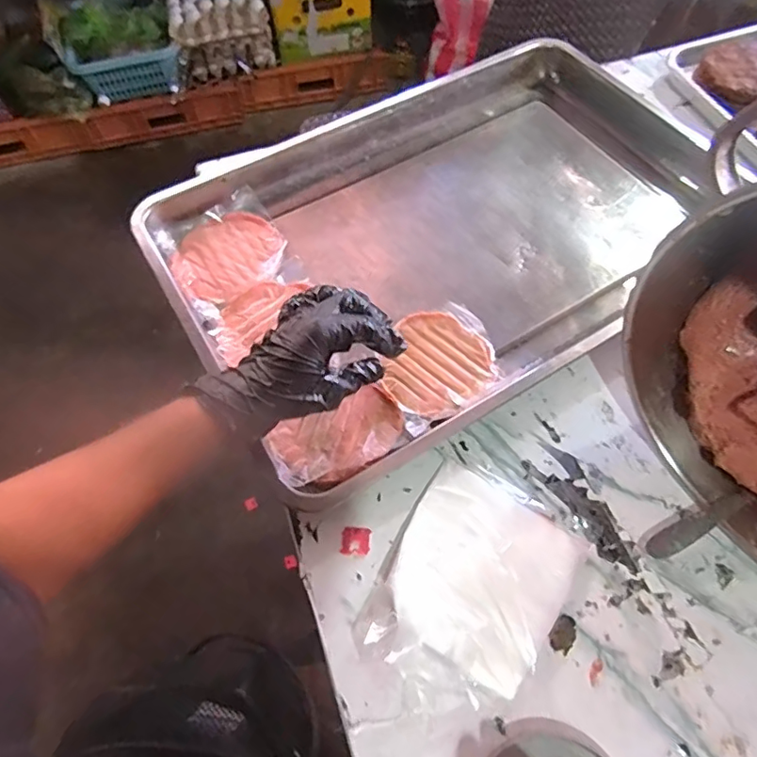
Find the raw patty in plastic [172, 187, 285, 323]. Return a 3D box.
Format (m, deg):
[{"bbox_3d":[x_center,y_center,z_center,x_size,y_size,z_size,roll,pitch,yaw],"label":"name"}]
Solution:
[{"bbox_3d":[-0.157,-0.132,0.562,0.120,0.017,0.123,-35,67,-15],"label":"raw patty in plastic"}]

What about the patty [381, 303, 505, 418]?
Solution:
[{"bbox_3d":[0.060,-0.017,0.491,0.095,0.015,0.111,17,61,9],"label":"patty"}]

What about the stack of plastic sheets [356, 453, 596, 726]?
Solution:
[{"bbox_3d":[0.071,0.159,0.407,0.130,0.016,0.171,30,67,16],"label":"stack of plastic sheets"}]

